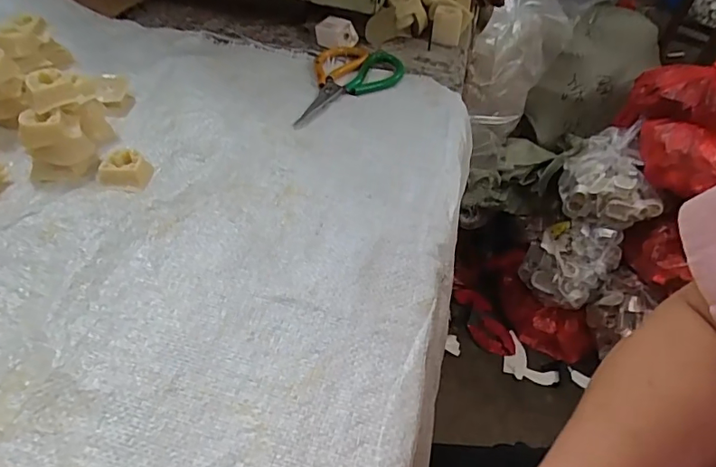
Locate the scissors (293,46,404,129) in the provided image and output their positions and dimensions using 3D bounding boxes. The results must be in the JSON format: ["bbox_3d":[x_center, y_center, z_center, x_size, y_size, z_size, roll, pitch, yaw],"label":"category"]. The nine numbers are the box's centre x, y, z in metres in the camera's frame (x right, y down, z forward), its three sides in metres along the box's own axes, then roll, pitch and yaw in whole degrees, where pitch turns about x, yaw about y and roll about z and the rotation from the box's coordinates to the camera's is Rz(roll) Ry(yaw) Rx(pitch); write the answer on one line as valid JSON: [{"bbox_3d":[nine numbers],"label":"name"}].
[{"bbox_3d":[-0.009,-0.166,0.563,0.098,0.011,0.188,12,43,7],"label":"scissors"}]

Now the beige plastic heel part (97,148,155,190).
[{"bbox_3d":[-0.191,-0.053,0.417,0.040,0.015,0.034,8,43,2],"label":"beige plastic heel part"}]

